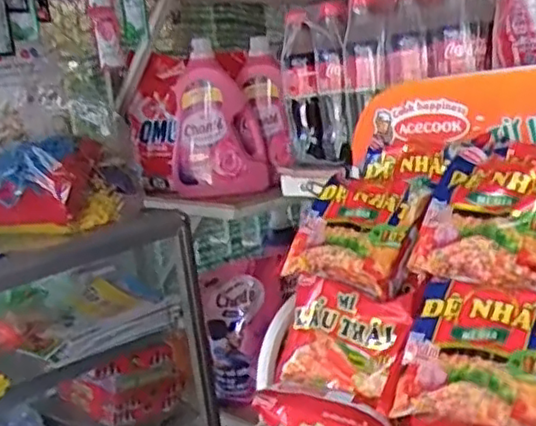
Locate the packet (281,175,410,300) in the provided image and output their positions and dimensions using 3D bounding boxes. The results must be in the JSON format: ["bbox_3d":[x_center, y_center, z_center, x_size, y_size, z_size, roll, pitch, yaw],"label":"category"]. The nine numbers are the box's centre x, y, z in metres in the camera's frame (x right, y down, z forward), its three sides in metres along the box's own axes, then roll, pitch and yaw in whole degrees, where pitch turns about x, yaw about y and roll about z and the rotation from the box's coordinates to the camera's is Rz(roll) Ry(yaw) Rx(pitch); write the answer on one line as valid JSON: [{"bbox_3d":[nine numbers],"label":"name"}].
[{"bbox_3d":[0.078,0.016,0.610,0.114,0.024,0.105,10,62,48],"label":"packet"}]

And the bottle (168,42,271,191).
[{"bbox_3d":[-0.133,-0.219,1.599,0.190,0.348,0.130,-4,11,20],"label":"bottle"}]

